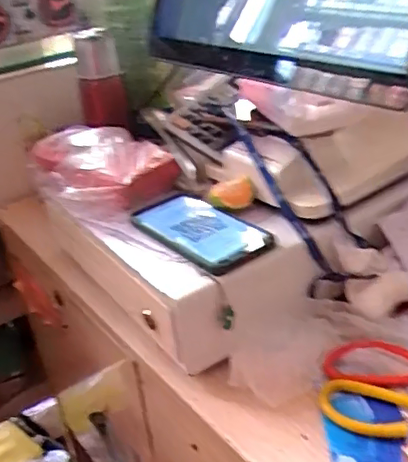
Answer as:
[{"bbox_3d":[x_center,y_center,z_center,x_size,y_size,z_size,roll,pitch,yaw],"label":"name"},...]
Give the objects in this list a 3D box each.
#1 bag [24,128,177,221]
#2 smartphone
[{"bbox_3d":[-0.123,-0.080,0.689,0.127,0.059,0.185,-21,32,-23],"label":"bag"},{"bbox_3d":[-0.005,-0.002,0.568,0.072,0.011,0.147,-25,33,-28],"label":"smartphone"}]

